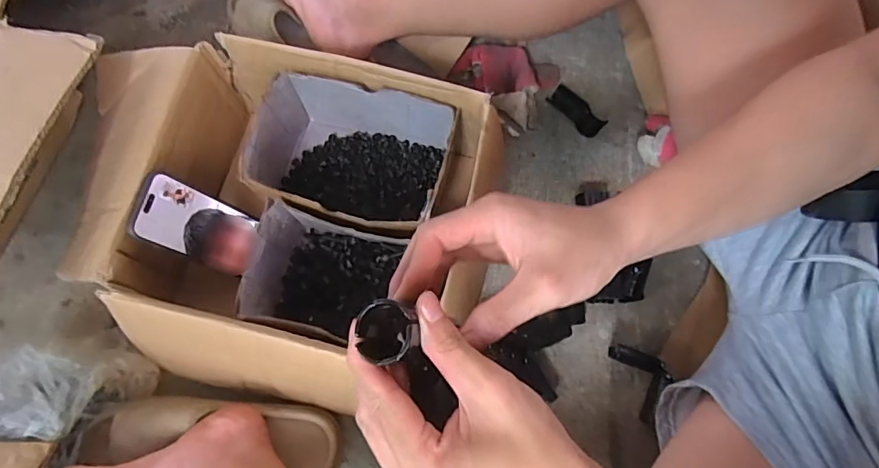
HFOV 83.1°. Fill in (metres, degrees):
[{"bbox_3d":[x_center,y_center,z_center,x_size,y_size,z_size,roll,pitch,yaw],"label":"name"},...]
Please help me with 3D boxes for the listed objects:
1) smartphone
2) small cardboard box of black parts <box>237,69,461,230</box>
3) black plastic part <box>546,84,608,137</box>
[{"bbox_3d":[-0.254,-0.007,0.526,0.009,0.133,0.072,0,67,30],"label":"smartphone"},{"bbox_3d":[-0.097,-0.083,0.565,0.208,0.086,0.149,12,72,3],"label":"small cardboard box of black parts"},{"bbox_3d":[0.183,-0.163,0.661,0.040,0.009,0.079,-41,77,-13],"label":"black plastic part"}]

